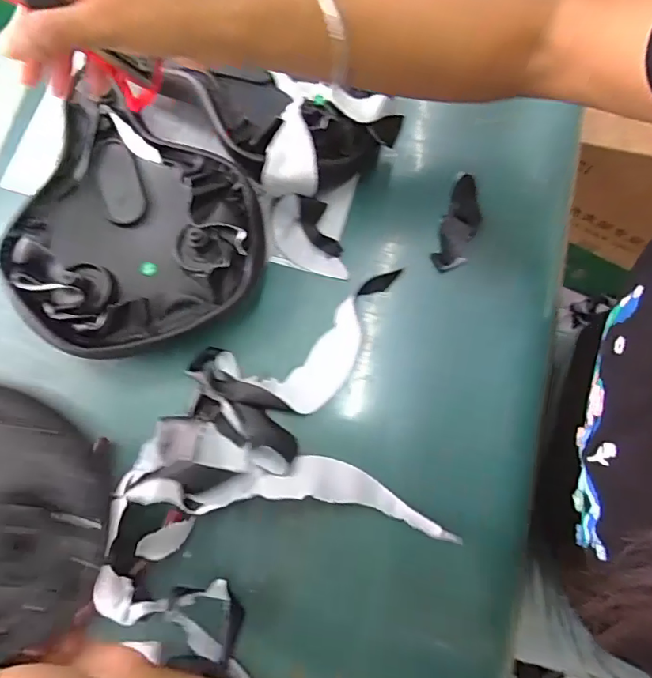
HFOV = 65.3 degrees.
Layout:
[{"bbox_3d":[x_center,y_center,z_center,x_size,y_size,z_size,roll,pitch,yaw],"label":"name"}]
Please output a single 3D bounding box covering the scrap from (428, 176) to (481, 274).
[{"bbox_3d":[0.110,-0.095,0.416,0.028,0.016,0.082,20,78,6],"label":"scrap"}]

